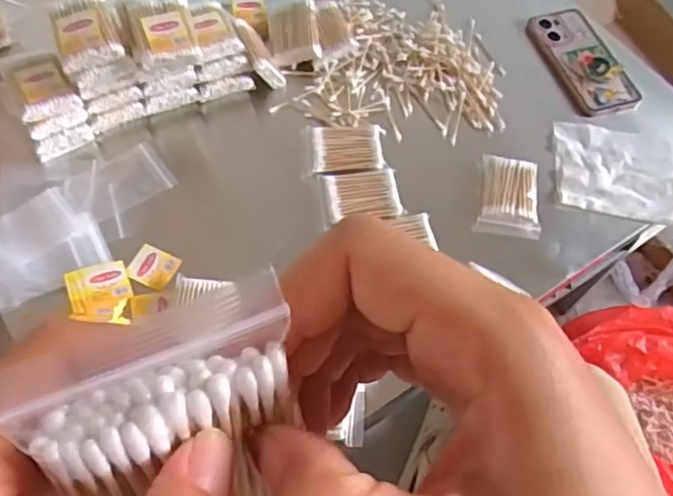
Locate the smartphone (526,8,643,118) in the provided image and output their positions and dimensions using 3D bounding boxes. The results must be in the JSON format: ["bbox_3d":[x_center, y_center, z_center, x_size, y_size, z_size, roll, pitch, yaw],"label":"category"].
[{"bbox_3d":[0.303,-0.232,0.805,0.087,0.017,0.161,-15,63,-12],"label":"smartphone"}]

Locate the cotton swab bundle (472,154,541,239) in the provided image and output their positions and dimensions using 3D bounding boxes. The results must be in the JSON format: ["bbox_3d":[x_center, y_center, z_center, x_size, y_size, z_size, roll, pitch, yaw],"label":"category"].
[{"bbox_3d":[0.188,-0.056,0.704,0.066,0.028,0.087,12,61,3],"label":"cotton swab bundle"}]

